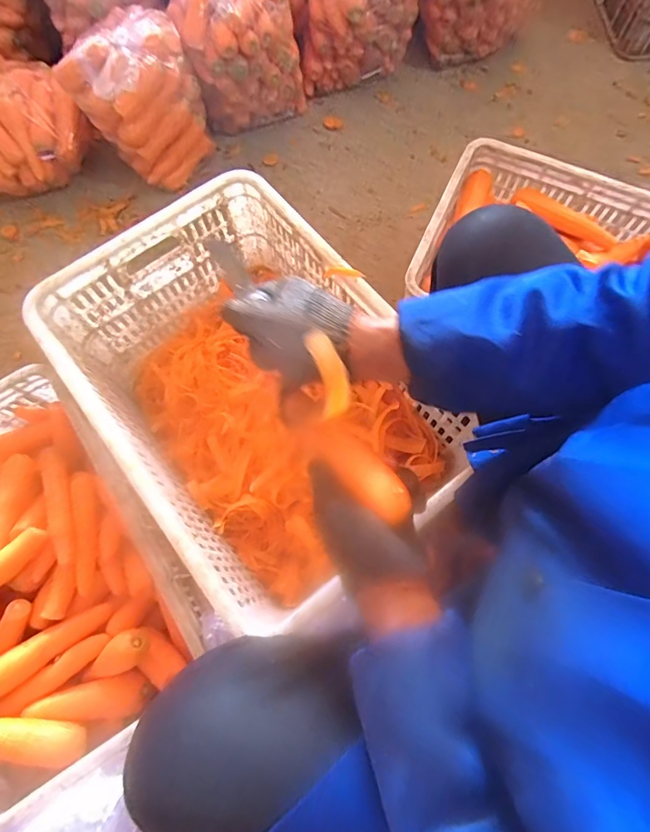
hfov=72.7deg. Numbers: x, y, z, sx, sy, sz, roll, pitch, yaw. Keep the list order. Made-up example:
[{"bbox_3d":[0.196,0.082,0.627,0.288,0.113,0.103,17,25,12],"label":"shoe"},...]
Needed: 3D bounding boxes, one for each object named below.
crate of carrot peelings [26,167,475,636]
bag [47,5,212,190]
[{"bbox_3d":[-0.109,-0.039,0.729,0.411,0.267,0.580,-38,76,-10],"label":"crate of carrot peelings"},{"bbox_3d":[-0.405,-0.692,0.963,0.266,0.275,0.193,-20,73,-5],"label":"bag"}]

